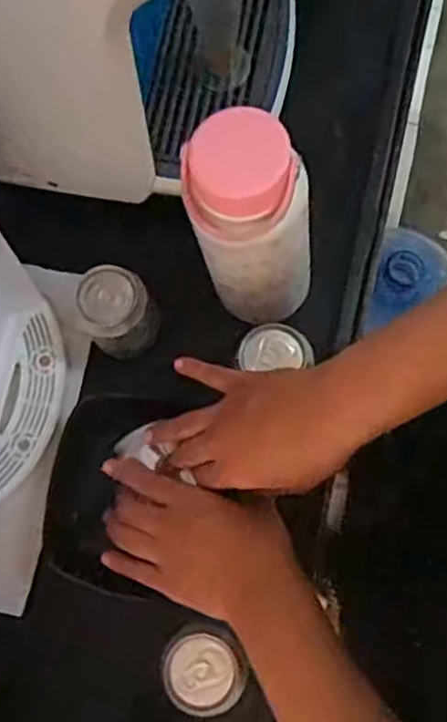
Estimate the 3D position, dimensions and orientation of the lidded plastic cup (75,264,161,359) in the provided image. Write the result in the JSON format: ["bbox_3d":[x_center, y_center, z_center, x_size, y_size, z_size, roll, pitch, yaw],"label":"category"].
[{"bbox_3d":[-0.094,-0.042,0.646,0.062,0.074,0.061,0,77,1],"label":"lidded plastic cup"}]

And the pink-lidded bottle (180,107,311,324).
[{"bbox_3d":[0.021,-0.101,0.576,0.090,0.225,0.080,-9,77,-1],"label":"pink-lidded bottle"}]

